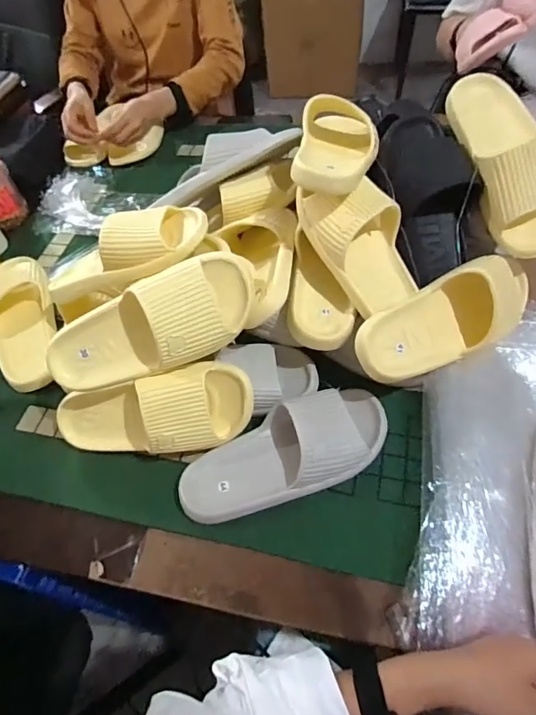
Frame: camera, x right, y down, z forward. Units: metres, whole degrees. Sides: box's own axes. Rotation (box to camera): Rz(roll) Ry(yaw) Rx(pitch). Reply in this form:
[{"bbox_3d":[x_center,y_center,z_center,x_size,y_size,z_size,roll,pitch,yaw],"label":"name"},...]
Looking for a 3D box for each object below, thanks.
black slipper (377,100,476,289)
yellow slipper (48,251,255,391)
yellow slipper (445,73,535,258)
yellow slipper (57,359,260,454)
[{"bbox_3d":[0.208,-0.221,0.608,0.110,0.069,0.251,-8,84,0],"label":"black slipper"},{"bbox_3d":[-0.131,-0.034,0.541,0.257,0.105,0.100,-26,16,1],"label":"yellow slipper"},{"bbox_3d":[0.307,-0.255,0.586,0.097,0.076,0.253,-12,71,-3],"label":"yellow slipper"},{"bbox_3d":[-0.140,0.070,0.574,0.253,0.073,0.102,-10,99,9],"label":"yellow slipper"}]

